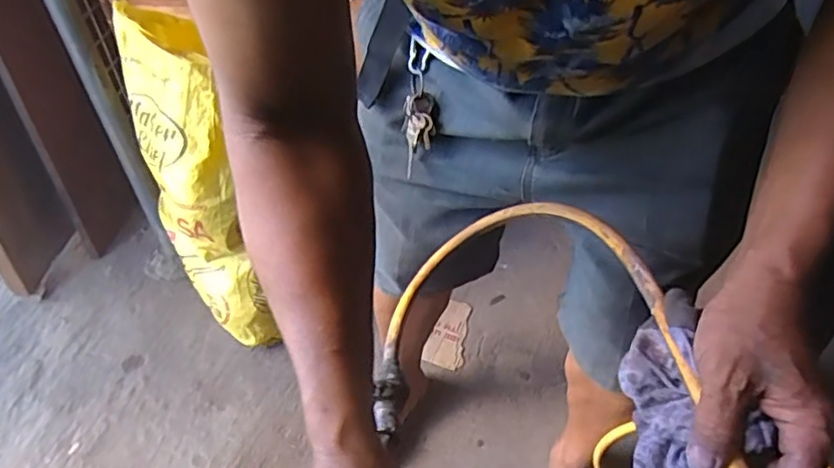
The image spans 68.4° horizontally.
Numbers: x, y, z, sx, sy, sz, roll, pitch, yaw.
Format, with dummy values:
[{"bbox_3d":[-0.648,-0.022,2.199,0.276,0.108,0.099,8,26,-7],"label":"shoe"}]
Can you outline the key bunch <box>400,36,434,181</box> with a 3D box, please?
[{"bbox_3d":[0.002,-0.131,0.656,0.036,0.144,0.028,6,25,9],"label":"key bunch"}]

